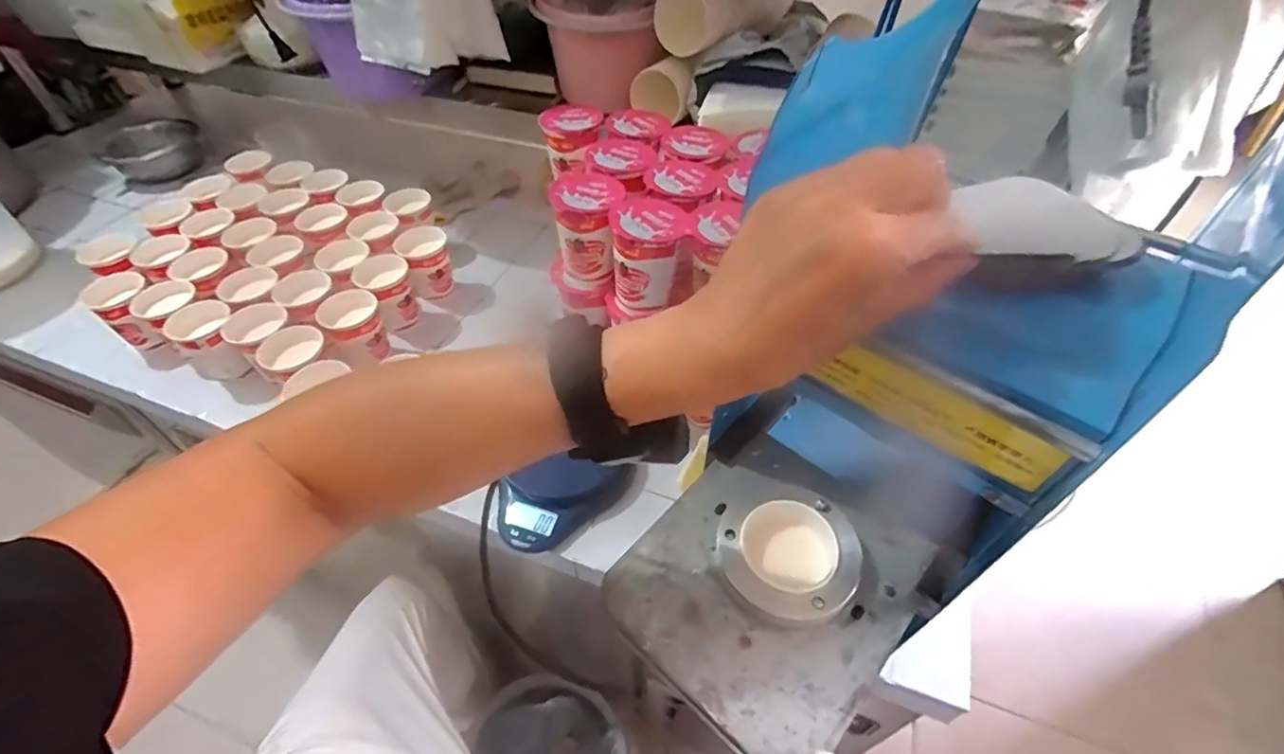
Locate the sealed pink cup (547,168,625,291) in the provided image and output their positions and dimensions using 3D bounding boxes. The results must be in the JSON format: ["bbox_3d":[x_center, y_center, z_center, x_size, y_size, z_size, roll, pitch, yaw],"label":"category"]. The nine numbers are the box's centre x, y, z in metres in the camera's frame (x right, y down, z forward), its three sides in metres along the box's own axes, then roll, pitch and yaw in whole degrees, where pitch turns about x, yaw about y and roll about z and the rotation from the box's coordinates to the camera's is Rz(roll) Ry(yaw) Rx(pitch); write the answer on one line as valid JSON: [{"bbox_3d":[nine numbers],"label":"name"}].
[{"bbox_3d":[-0.050,-0.141,0.551,0.061,0.089,0.070,2,49,3],"label":"sealed pink cup"}]

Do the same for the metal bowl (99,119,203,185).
[{"bbox_3d":[-0.905,-0.425,1.057,0.157,0.055,0.169,-29,54,-23],"label":"metal bowl"}]

